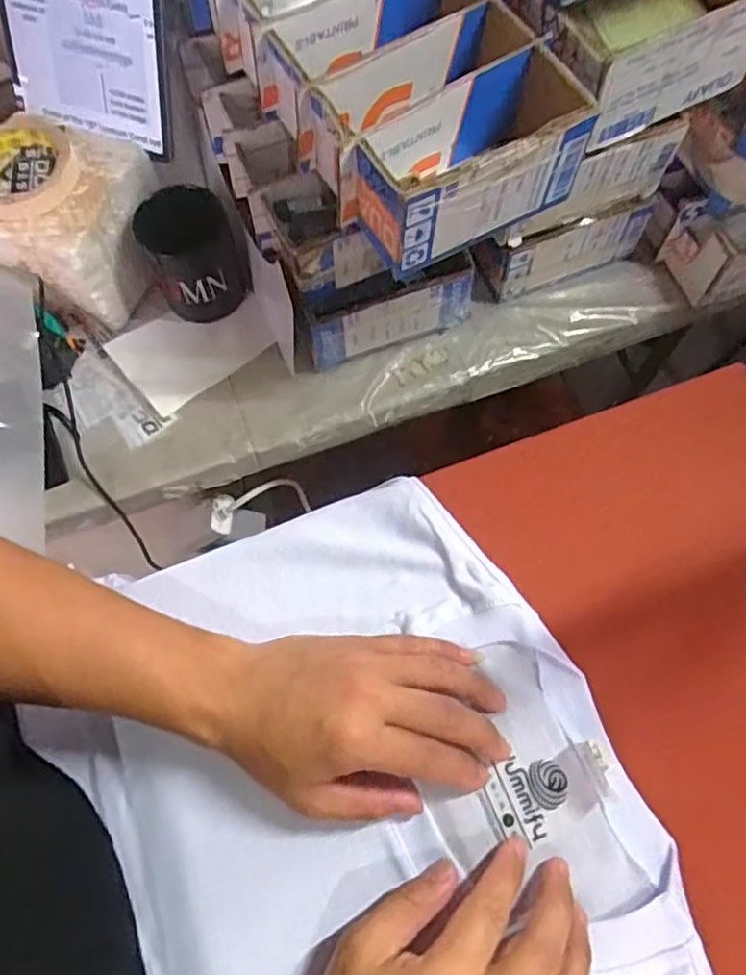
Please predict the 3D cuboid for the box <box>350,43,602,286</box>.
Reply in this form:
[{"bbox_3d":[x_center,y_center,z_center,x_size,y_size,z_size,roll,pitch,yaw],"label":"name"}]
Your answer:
[{"bbox_3d":[0.069,-0.226,0.455,0.171,0.072,0.076,-30,71,-10],"label":"box"}]

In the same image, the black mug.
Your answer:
[{"bbox_3d":[-0.167,-0.215,0.619,0.078,0.097,0.080,0,69,1],"label":"black mug"}]

